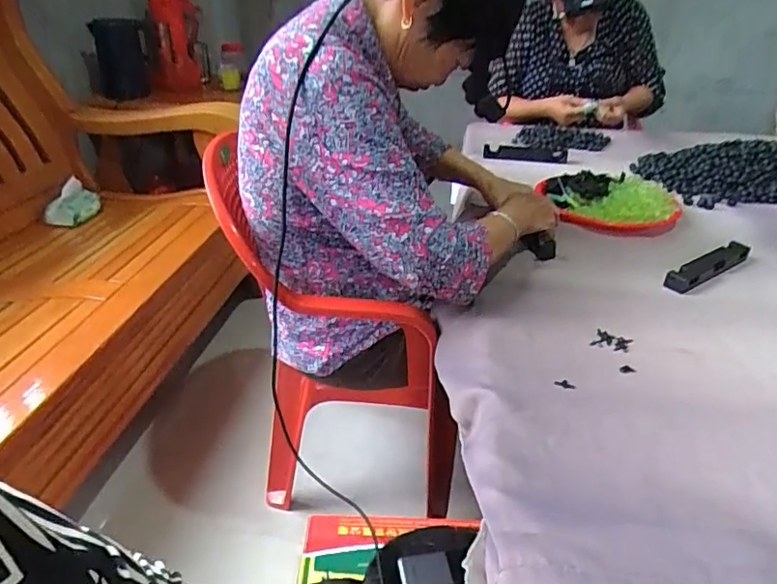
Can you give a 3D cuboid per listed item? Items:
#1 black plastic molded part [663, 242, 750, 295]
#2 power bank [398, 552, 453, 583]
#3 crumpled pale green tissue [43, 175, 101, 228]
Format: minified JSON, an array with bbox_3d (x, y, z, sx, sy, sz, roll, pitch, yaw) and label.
[{"bbox_3d":[0.486,-0.039,0.825,0.205,0.025,0.035,-18,38,-30],"label":"black plastic molded part"},{"bbox_3d":[0.055,0.419,0.819,0.077,0.013,0.049,-5,52,4],"label":"power bank"},{"bbox_3d":[-0.912,-0.251,1.590,0.109,0.025,0.153,28,60,-23],"label":"crumpled pale green tissue"}]

